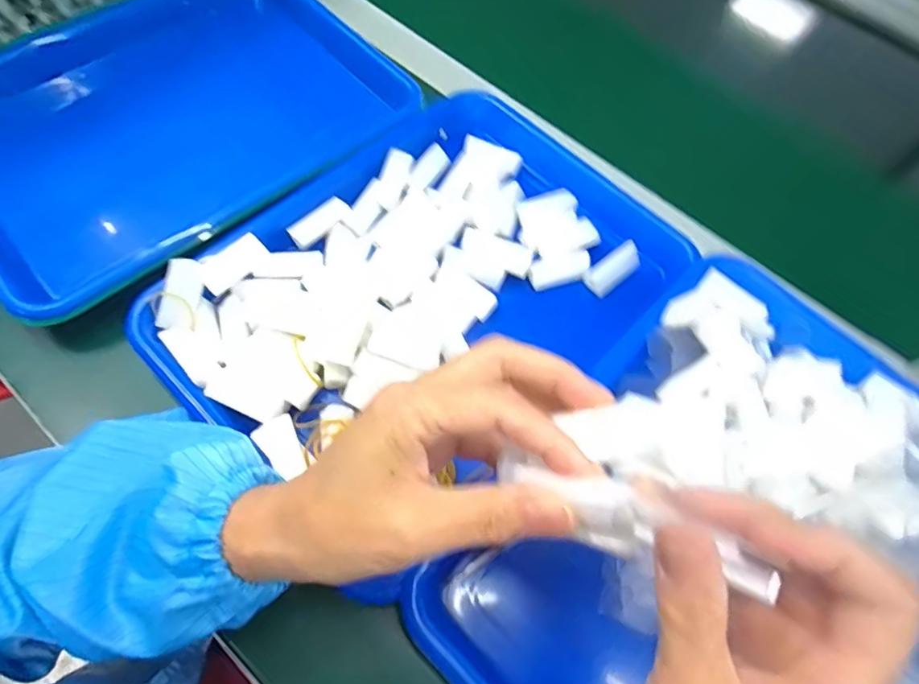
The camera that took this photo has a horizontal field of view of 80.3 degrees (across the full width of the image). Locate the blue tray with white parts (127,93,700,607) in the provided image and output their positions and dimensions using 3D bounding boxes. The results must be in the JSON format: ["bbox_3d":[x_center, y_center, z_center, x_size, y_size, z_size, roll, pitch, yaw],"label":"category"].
[{"bbox_3d":[-0.012,-0.037,0.376,0.239,0.040,0.330,42,67,16],"label":"blue tray with white parts"}]

